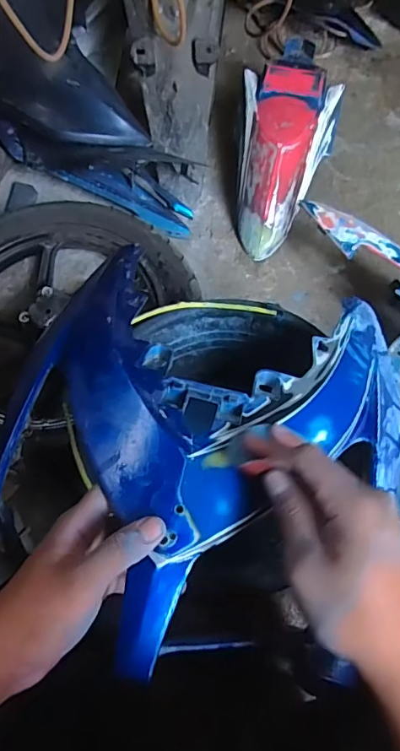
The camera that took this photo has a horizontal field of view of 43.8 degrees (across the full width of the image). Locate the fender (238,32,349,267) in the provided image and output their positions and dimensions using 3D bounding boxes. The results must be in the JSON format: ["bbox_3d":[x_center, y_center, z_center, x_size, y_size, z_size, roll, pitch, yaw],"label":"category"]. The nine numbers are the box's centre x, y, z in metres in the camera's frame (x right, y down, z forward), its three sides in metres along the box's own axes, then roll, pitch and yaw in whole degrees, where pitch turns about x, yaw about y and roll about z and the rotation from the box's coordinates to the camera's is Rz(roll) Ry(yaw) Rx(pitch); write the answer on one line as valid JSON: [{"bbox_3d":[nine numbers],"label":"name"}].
[{"bbox_3d":[0.156,-0.440,0.932,0.180,0.105,0.428,13,88,6],"label":"fender"}]

